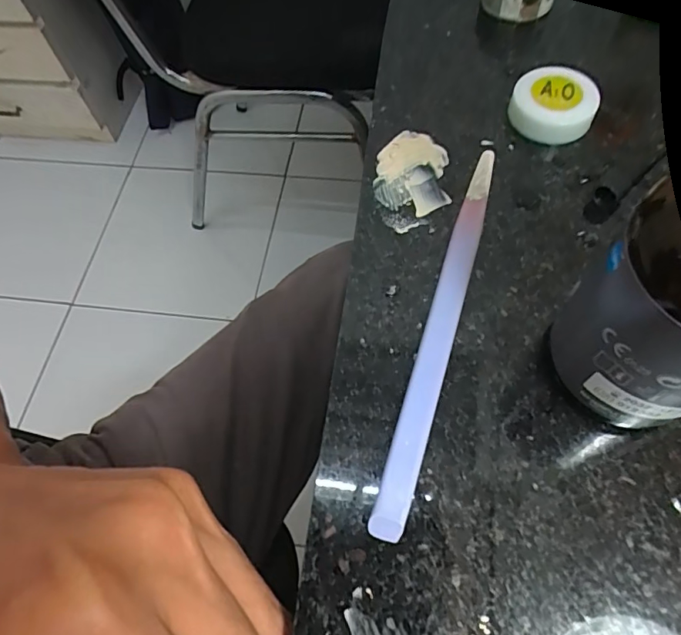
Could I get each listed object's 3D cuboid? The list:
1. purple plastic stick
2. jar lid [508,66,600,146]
[{"bbox_3d":[0.034,0.000,0.161,0.009,0.004,0.137,16,65,12],"label":"purple plastic stick"},{"bbox_3d":[0.084,-0.084,0.194,0.031,0.013,0.031,-2,63,3],"label":"jar lid"}]

